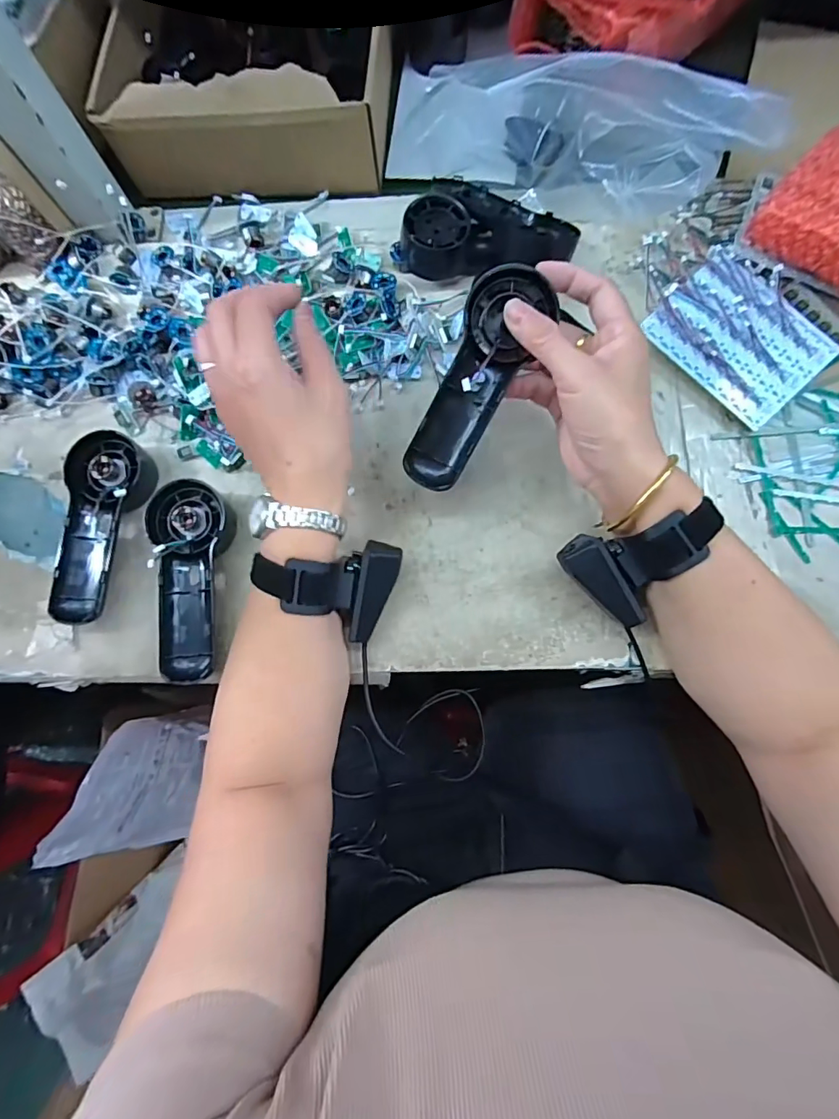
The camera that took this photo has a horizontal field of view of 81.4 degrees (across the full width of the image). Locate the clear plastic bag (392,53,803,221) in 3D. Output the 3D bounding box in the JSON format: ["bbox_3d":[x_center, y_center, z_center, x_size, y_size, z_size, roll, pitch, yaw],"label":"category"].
[{"bbox_3d":[0.131,-0.349,0.394,0.318,0.086,0.106,12,79,5],"label":"clear plastic bag"}]

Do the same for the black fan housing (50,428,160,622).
[{"bbox_3d":[-0.246,-0.026,0.388,0.062,0.031,0.148,-1,77,3],"label":"black fan housing"}]

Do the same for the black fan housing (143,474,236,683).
[{"bbox_3d":[-0.172,0.015,0.374,0.063,0.034,0.146,-3,76,2],"label":"black fan housing"}]

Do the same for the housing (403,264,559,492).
[{"bbox_3d":[0.039,-0.120,0.337,0.050,0.024,0.149,27,102,7],"label":"housing"}]

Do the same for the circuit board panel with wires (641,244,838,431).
[{"bbox_3d":[0.263,-0.184,0.401,0.100,0.013,0.127,-41,78,-7],"label":"circuit board panel with wires"}]

